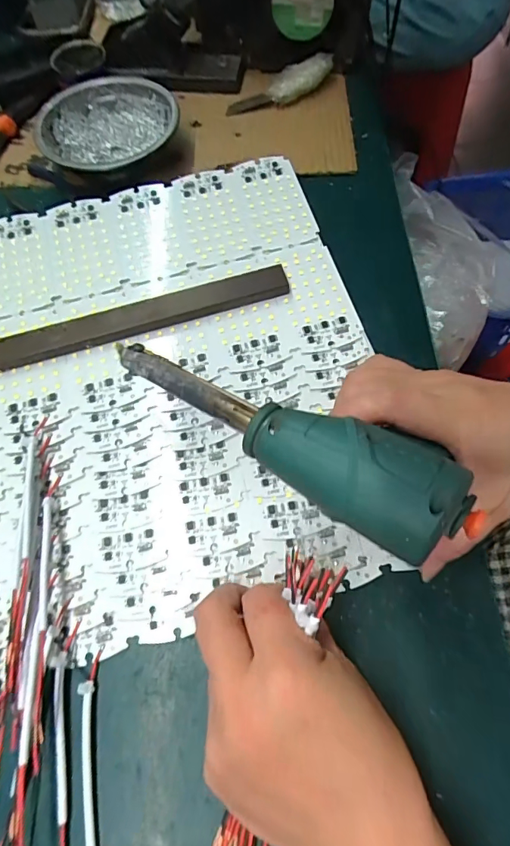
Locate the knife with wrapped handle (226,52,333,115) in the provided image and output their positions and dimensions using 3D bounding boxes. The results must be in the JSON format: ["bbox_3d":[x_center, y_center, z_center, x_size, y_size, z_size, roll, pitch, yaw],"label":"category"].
[{"bbox_3d":[0.025,-0.341,0.460,0.113,0.028,0.024,-23,67,7],"label":"knife with wrapped handle"}]

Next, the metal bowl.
[{"bbox_3d":[-0.133,-0.266,0.420,0.123,0.036,0.125,-5,62,-1],"label":"metal bowl"}]

